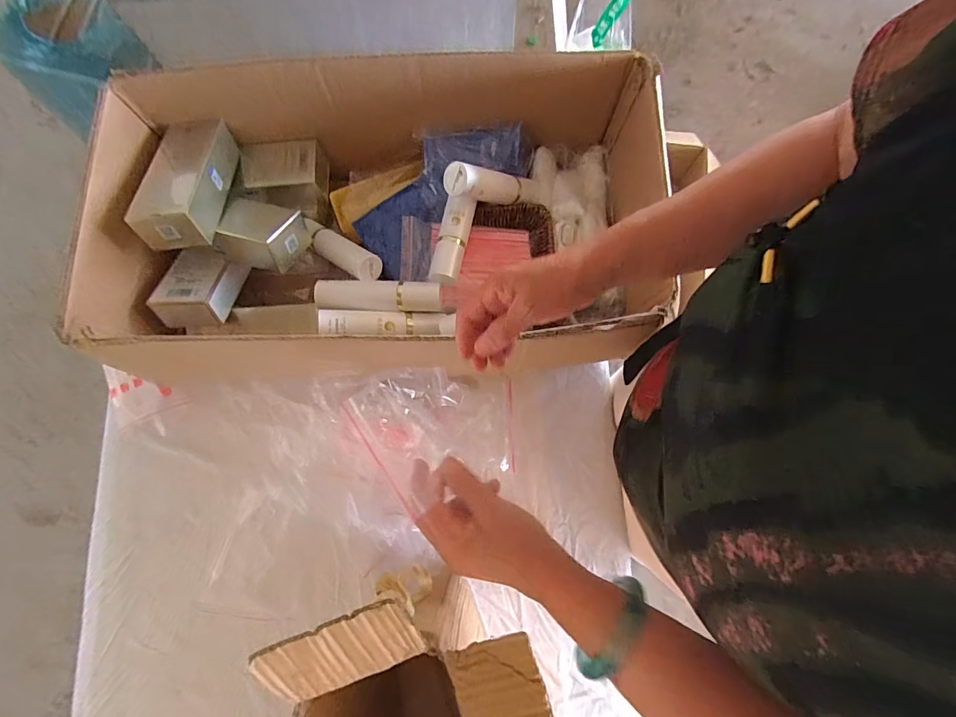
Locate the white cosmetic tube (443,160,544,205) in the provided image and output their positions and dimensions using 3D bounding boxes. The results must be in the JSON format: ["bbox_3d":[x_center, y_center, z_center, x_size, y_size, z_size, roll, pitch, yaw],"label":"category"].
[{"bbox_3d":[0.026,-0.238,0.612,0.171,0.043,0.034,-12,75,-43],"label":"white cosmetic tube"}]

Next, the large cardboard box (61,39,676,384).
[{"bbox_3d":[-0.128,-0.171,0.599,0.668,0.196,0.361,-2,78,1],"label":"large cardboard box"}]

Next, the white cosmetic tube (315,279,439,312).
[{"bbox_3d":[-0.135,-0.084,0.614,0.167,0.042,0.039,1,79,2],"label":"white cosmetic tube"}]

